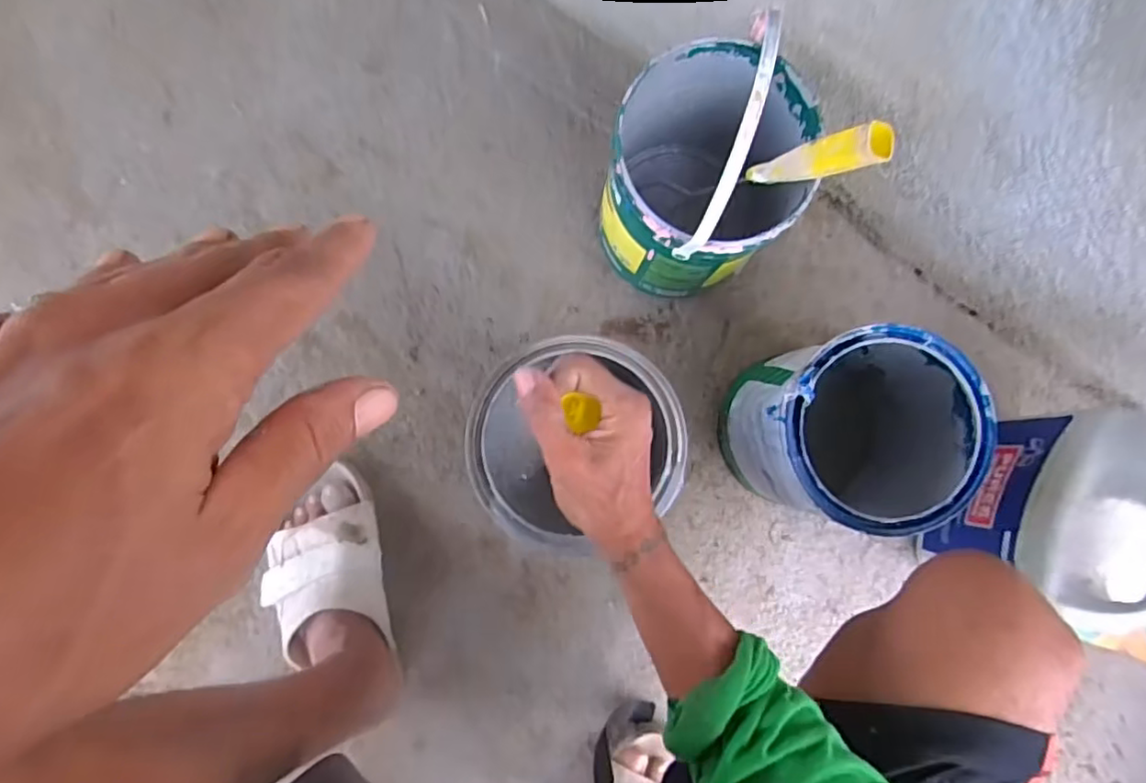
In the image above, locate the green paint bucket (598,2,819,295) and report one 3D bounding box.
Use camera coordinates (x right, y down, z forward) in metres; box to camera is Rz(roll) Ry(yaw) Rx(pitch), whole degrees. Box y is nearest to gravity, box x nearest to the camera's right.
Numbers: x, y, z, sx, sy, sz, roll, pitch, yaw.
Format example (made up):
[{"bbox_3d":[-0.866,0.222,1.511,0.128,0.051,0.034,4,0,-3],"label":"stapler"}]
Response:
[{"bbox_3d":[0.115,-0.193,0.571,0.161,0.290,0.178,1,83,-3],"label":"green paint bucket"}]

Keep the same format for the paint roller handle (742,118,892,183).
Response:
[{"bbox_3d":[0.185,-0.178,0.493,0.028,0.120,0.023,23,81,-32],"label":"paint roller handle"}]

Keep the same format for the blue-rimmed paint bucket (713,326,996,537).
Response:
[{"bbox_3d":[0.243,0.037,0.594,0.165,0.211,0.160,0,83,-3],"label":"blue-rimmed paint bucket"}]

